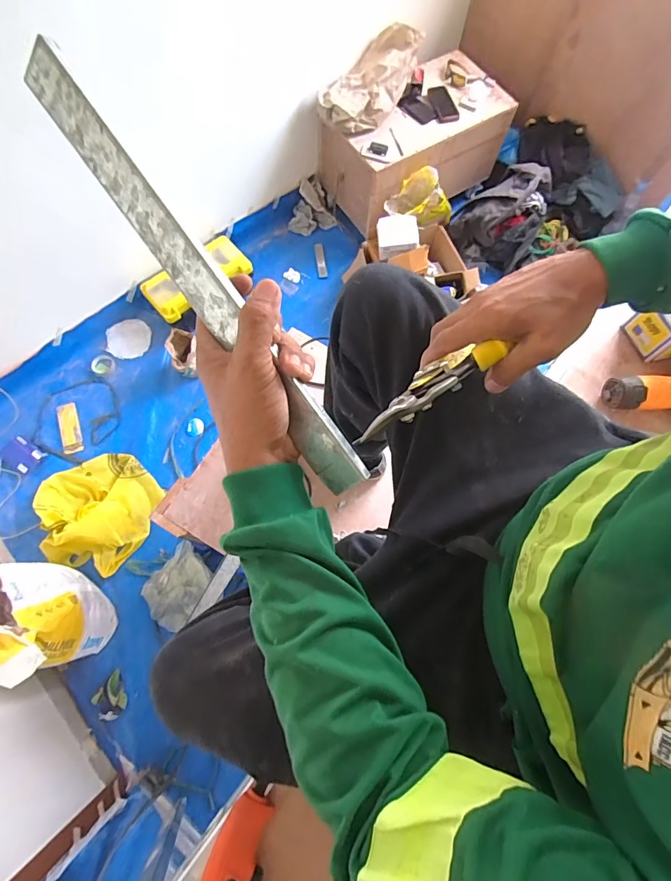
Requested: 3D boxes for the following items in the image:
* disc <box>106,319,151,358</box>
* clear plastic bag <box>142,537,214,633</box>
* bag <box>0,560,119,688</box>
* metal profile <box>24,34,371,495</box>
[{"bbox_3d":[-0.834,-0.412,1.729,0.161,0.022,0.153,-2,96,-16],"label":"disc"},{"bbox_3d":[-0.519,0.484,1.401,0.195,0.057,0.230,37,74,10],"label":"clear plastic bag"},{"bbox_3d":[-0.782,0.458,1.140,0.156,0.453,0.297,-31,75,-11],"label":"bag"},{"bbox_3d":[-0.102,-0.122,0.325,0.032,0.033,0.386,-37,94,-13],"label":"metal profile"}]

